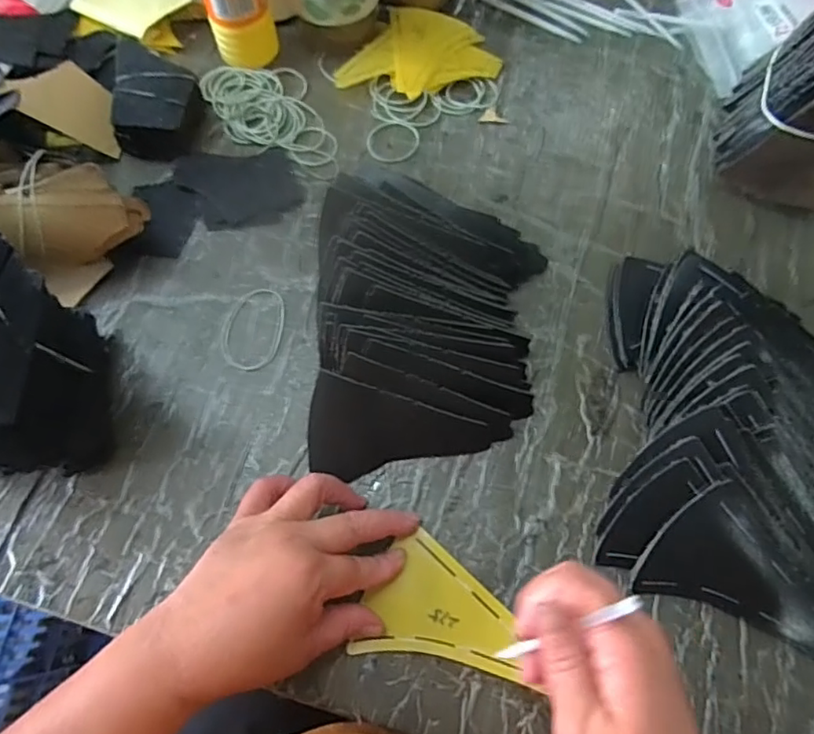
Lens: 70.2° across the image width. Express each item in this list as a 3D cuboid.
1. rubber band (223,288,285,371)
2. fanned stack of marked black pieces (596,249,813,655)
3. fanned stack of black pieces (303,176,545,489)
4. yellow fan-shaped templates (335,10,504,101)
[{"bbox_3d":[-0.117,-0.030,0.443,0.044,0.004,0.069,10,70,5],"label":"rubber band"},{"bbox_3d":[0.227,0.041,0.382,0.173,0.058,0.240,9,70,4],"label":"fanned stack of marked black pieces"},{"bbox_3d":[0.019,-0.037,0.408,0.159,0.067,0.222,2,69,2],"label":"fanned stack of black pieces"},{"bbox_3d":[0.016,-0.285,0.530,0.129,0.021,0.105,18,71,8],"label":"yellow fan-shaped templates"}]

